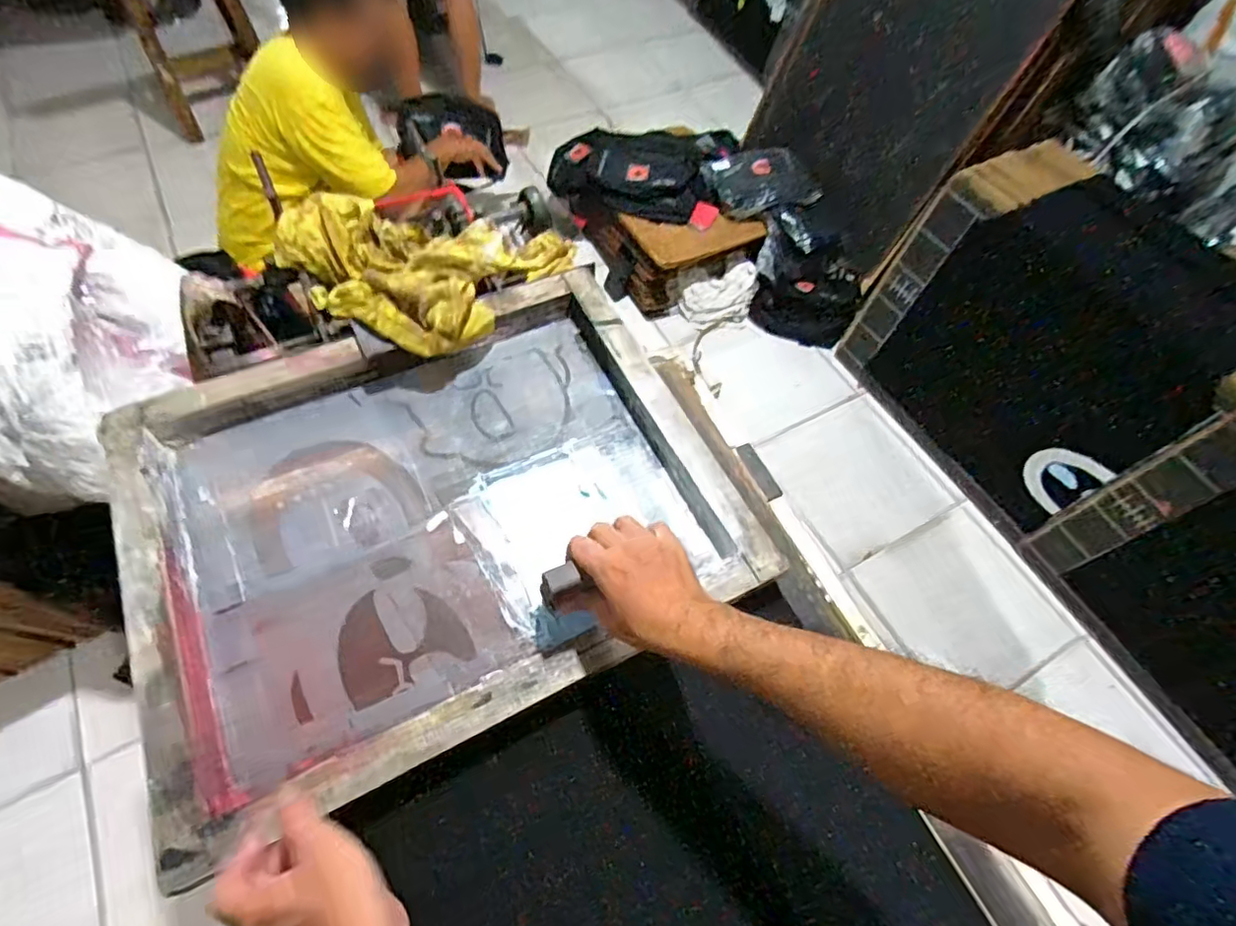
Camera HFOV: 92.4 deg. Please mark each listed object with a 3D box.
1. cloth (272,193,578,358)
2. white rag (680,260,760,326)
[{"bbox_3d":[-0.259,-0.278,0.798,0.299,0.104,0.297,28,62,14],"label":"cloth"},{"bbox_3d":[0.306,-0.506,1.809,0.230,0.149,0.131,-5,59,-5],"label":"white rag"}]

